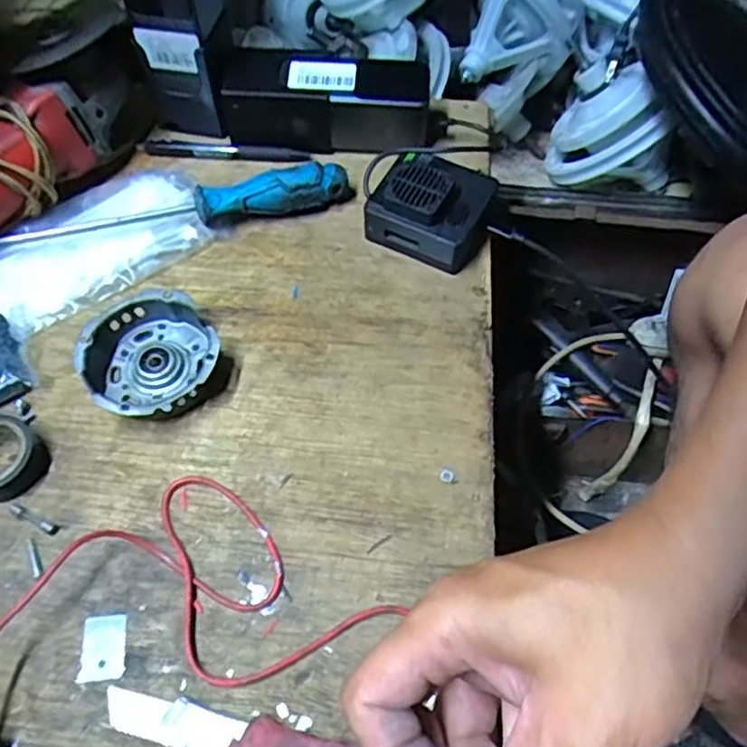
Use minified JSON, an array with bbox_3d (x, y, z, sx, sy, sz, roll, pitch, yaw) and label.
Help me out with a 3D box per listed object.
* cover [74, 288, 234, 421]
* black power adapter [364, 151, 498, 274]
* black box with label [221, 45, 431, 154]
[{"bbox_3d":[-0.141,-0.010,0.437,0.083,0.031,0.080,1,62,-1],"label":"cover"},{"bbox_3d":[0.042,-0.119,0.494,0.080,0.049,0.068,21,63,9],"label":"black power adapter"},{"bbox_3d":[-0.037,-0.212,0.536,0.160,0.057,0.058,7,62,2],"label":"black box with label"}]

